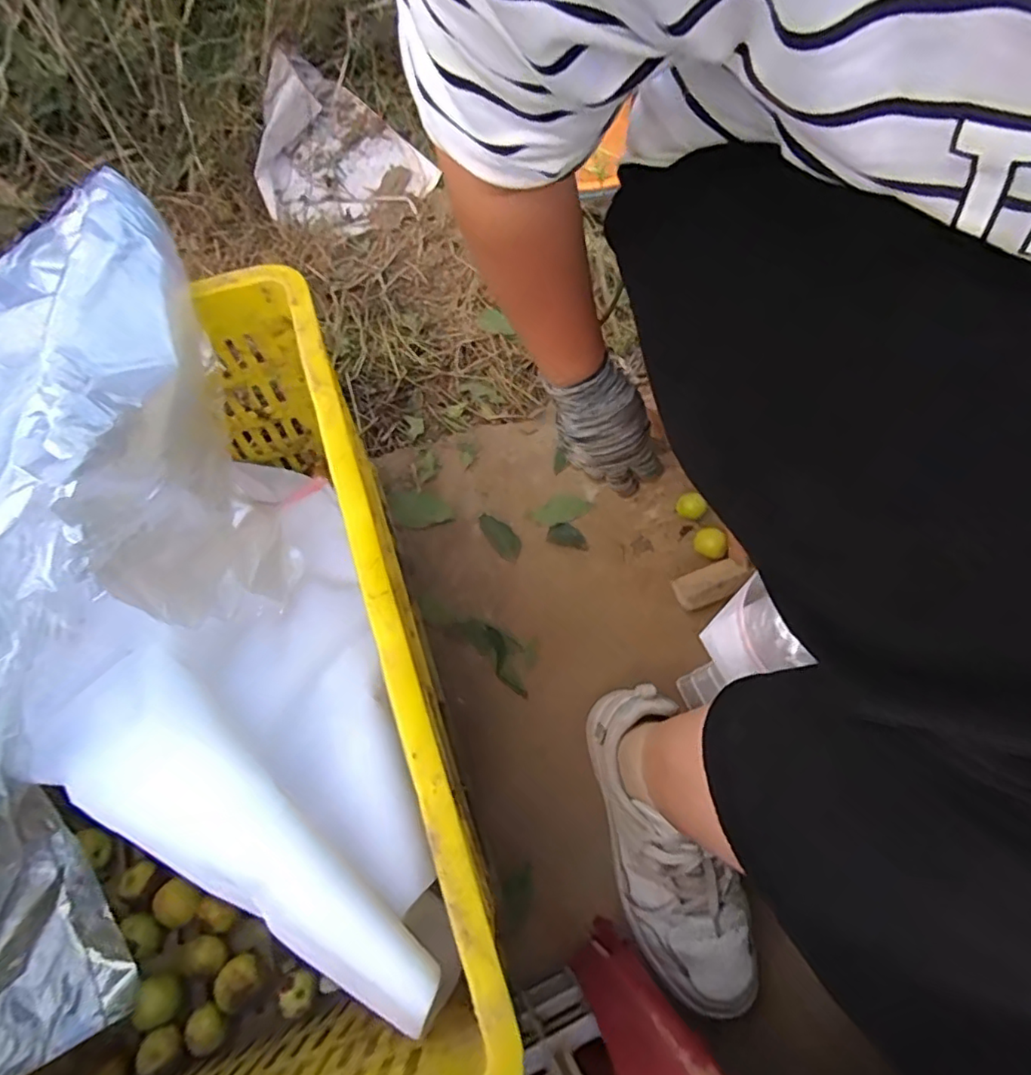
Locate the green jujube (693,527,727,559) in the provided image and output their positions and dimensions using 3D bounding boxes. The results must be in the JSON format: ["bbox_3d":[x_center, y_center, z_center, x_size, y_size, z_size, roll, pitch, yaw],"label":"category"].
[{"bbox_3d":[0.211,0.009,0.645,0.035,0.034,0.026,33,70,12],"label":"green jujube"}]

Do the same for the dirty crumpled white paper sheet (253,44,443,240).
[{"bbox_3d":[-0.259,-0.547,0.831,0.227,0.113,0.204,41,72,15],"label":"dirty crumpled white paper sheet"}]

